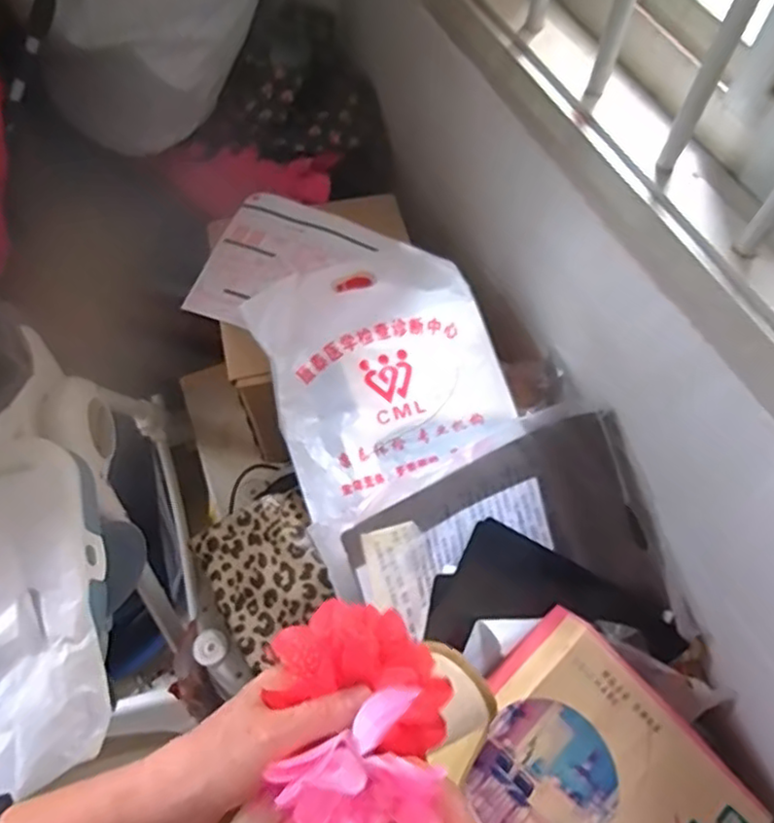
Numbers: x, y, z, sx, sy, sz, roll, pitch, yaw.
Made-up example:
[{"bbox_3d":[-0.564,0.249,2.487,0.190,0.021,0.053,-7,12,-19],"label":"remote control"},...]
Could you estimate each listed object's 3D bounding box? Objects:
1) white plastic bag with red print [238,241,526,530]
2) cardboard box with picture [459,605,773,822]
[{"bbox_3d":[0.001,-0.049,0.930,0.313,0.090,0.372,-18,66,-9],"label":"white plastic bag with red print"},{"bbox_3d":[0.277,0.511,0.875,0.303,0.067,0.391,-44,94,-13],"label":"cardboard box with picture"}]

